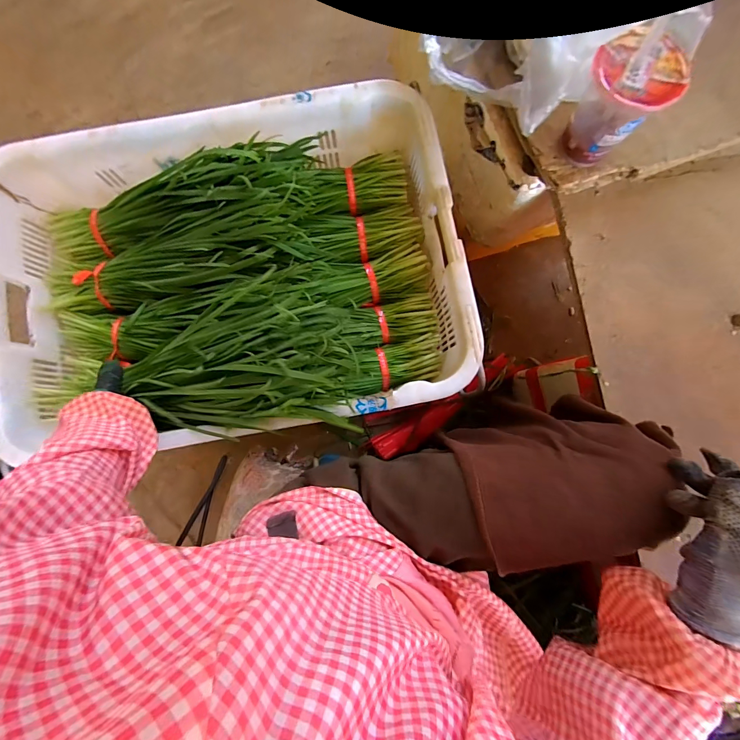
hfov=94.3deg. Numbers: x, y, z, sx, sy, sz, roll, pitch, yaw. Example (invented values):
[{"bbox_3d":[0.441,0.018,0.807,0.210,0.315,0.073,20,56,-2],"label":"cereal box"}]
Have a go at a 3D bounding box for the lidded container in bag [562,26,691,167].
[{"bbox_3d":[0.259,-0.277,0.359,0.074,0.093,0.078,-32,84,-5],"label":"lidded container in bag"}]

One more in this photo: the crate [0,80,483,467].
[{"bbox_3d":[-0.208,-0.136,0.530,0.662,0.151,0.467,-11,82,-2],"label":"crate"}]

